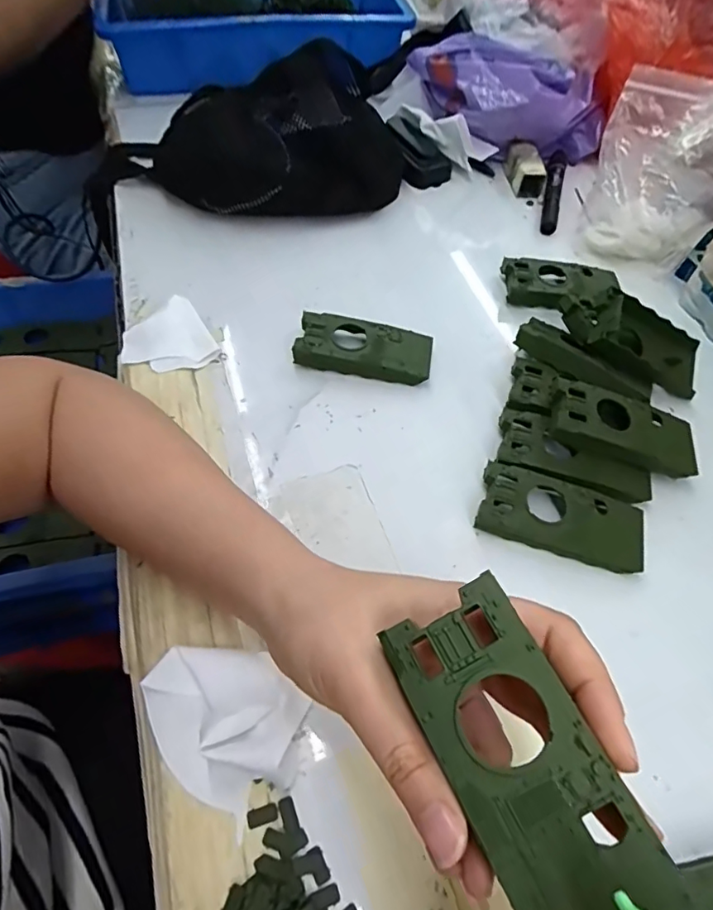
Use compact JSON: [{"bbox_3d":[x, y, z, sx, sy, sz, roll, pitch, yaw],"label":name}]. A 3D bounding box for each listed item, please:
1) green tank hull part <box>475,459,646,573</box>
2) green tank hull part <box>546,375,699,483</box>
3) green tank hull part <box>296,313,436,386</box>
[{"bbox_3d":[0.132,0.039,0.331,0.104,0.018,0.050,17,58,6],"label":"green tank hull part"},{"bbox_3d":[0.182,-0.018,0.355,0.104,0.018,0.051,16,61,-6],"label":"green tank hull part"},{"bbox_3d":[0.006,-0.084,0.401,0.102,0.020,0.044,10,57,2],"label":"green tank hull part"}]

